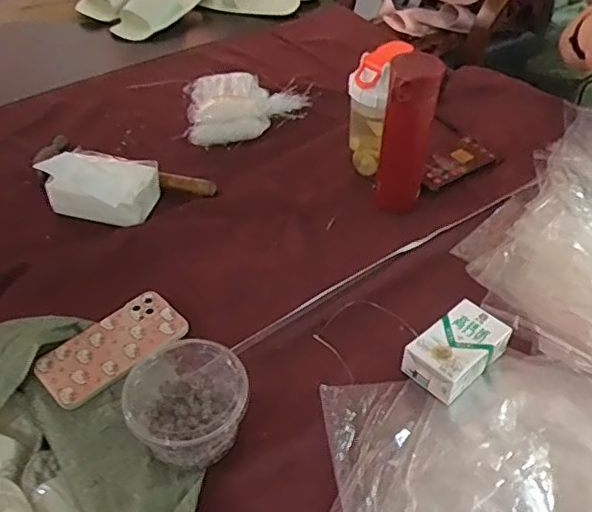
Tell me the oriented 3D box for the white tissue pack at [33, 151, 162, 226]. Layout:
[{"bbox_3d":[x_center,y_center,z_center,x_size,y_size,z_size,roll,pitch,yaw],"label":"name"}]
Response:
[{"bbox_3d":[-0.280,-0.107,0.867,0.135,0.074,0.105,10,44,11],"label":"white tissue pack"}]

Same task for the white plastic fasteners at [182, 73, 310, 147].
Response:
[{"bbox_3d":[-0.084,-0.266,1.058,0.232,0.057,0.157,-12,45,-13],"label":"white plastic fasteners"}]

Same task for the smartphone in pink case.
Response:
[{"bbox_3d":[-0.210,0.104,0.686,0.083,0.020,0.159,34,53,30],"label":"smartphone in pink case"}]

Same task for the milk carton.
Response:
[{"bbox_3d":[0.178,0.104,0.665,0.111,0.045,0.065,-29,51,-27],"label":"milk carton"}]

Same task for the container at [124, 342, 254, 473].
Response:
[{"bbox_3d":[-0.103,0.149,0.588,0.112,0.086,0.104,0,43,0],"label":"container"}]

